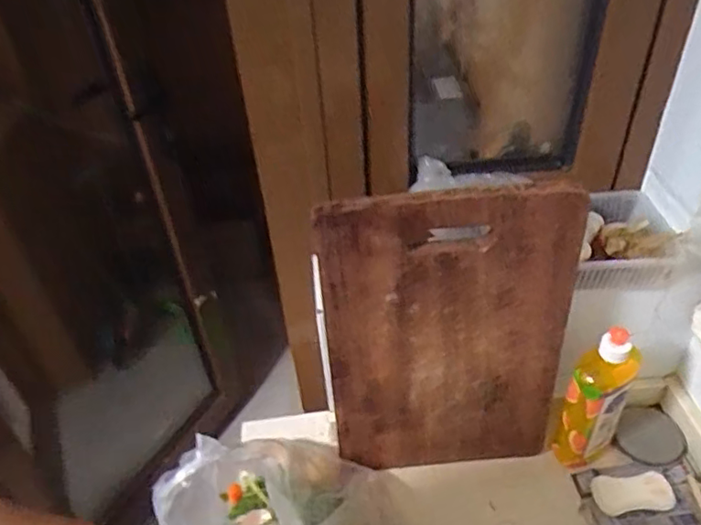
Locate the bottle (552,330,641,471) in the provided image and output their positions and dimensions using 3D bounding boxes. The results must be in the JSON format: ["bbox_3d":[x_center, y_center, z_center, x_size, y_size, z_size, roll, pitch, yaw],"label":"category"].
[{"bbox_3d":[0.279,0.153,0.659,0.055,0.199,0.063,23,47,29],"label":"bottle"}]

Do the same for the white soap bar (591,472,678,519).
[{"bbox_3d":[0.326,0.264,0.669,0.083,0.018,0.042,-4,40,0],"label":"white soap bar"}]

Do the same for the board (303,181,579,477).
[{"bbox_3d":[0.102,0.096,0.624,0.246,0.378,0.017,-5,35,0],"label":"board"}]

